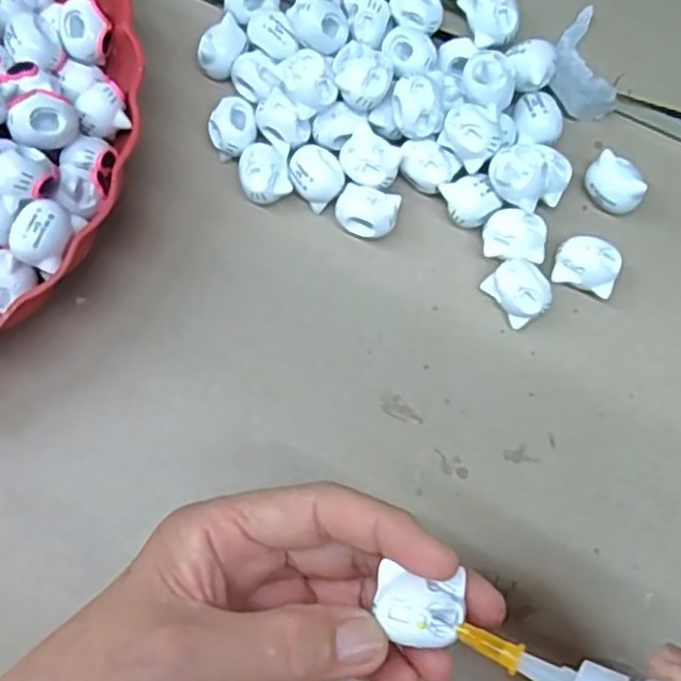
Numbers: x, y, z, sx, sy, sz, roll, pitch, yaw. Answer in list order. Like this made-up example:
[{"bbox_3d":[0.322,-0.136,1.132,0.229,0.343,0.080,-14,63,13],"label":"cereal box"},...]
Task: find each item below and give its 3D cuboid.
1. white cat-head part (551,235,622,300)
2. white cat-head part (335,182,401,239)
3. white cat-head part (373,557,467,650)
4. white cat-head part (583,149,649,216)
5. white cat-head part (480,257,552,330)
[{"bbox_3d":[0.103,-0.031,0.306,0.025,0.019,0.021,19,75,6],"label":"white cat-head part"},{"bbox_3d":[0.011,-0.055,0.312,0.026,0.016,0.021,15,75,5],"label":"white cat-head part"},{"bbox_3d":[0.023,0.074,0.202,0.024,0.010,0.020,14,77,4],"label":"white cat-head part"},{"bbox_3d":[0.119,-0.067,0.316,0.026,0.019,0.019,33,77,9],"label":"white cat-head part"},{"bbox_3d":[0.075,-0.020,0.301,0.019,0.019,0.025,-35,77,-9],"label":"white cat-head part"}]

